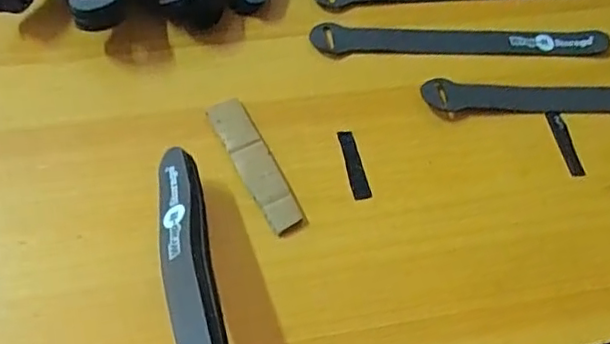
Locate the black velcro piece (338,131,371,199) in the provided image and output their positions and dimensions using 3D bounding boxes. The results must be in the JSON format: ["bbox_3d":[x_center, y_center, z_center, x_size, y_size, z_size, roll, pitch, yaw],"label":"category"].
[{"bbox_3d":[0.028,-0.004,0.352,0.010,0.004,0.043,-10,64,-10],"label":"black velcro piece"}]

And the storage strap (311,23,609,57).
[{"bbox_3d":[0.102,-0.084,0.398,0.192,0.008,0.021,1,62,-5],"label":"storage strap"}]

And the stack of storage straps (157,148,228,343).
[{"bbox_3d":[-0.042,0.065,0.253,0.023,0.015,0.195,-12,52,-11],"label":"stack of storage straps"}]

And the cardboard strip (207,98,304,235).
[{"bbox_3d":[-0.028,-0.006,0.342,0.021,0.004,0.084,-24,70,-17],"label":"cardboard strip"}]

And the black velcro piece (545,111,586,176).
[{"bbox_3d":[0.157,-0.018,0.370,0.009,0.004,0.044,-12,67,-2],"label":"black velcro piece"}]

